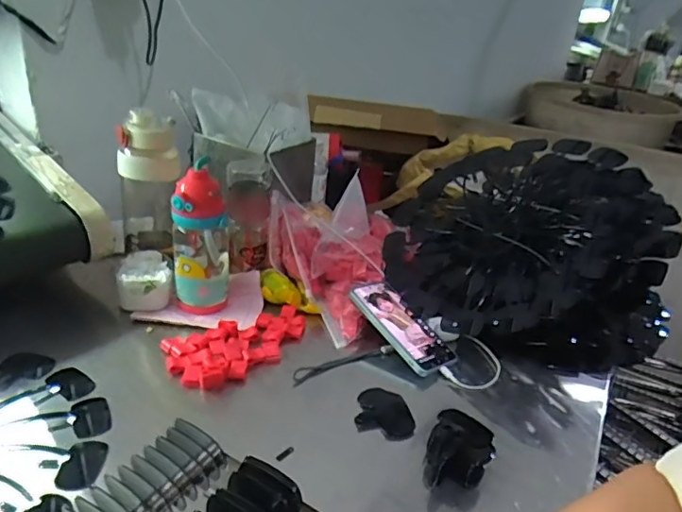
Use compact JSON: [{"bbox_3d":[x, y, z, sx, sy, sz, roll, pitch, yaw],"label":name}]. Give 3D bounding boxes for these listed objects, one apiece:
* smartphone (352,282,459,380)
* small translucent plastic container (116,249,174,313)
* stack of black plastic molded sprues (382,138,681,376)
[{"bbox_3d":[0.083,0.092,0.729,0.076,0.015,0.165,-16,51,-37],"label":"smartphone"},{"bbox_3d":[-0.285,0.036,0.779,0.072,0.059,0.071,-1,28,-15],"label":"small translucent plastic container"},{"bbox_3d":[0.281,-0.024,0.801,0.320,0.241,0.323,-7,31,-25],"label":"stack of black plastic molded sprues"}]

